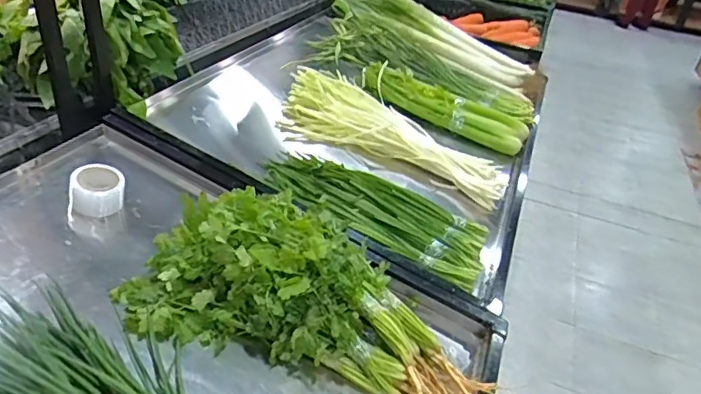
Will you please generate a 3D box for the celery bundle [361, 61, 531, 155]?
[{"bbox_3d":[0.222,-0.212,1.243,0.406,0.082,0.143,25,35,4],"label":"celery bundle"}]

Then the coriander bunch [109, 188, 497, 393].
[{"bbox_3d":[-0.025,0.129,0.674,0.451,0.133,0.262,28,35,-1],"label":"coriander bunch"}]

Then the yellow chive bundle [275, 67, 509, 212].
[{"bbox_3d":[0.087,-0.123,1.084,0.489,0.084,0.200,26,36,7],"label":"yellow chive bundle"}]

